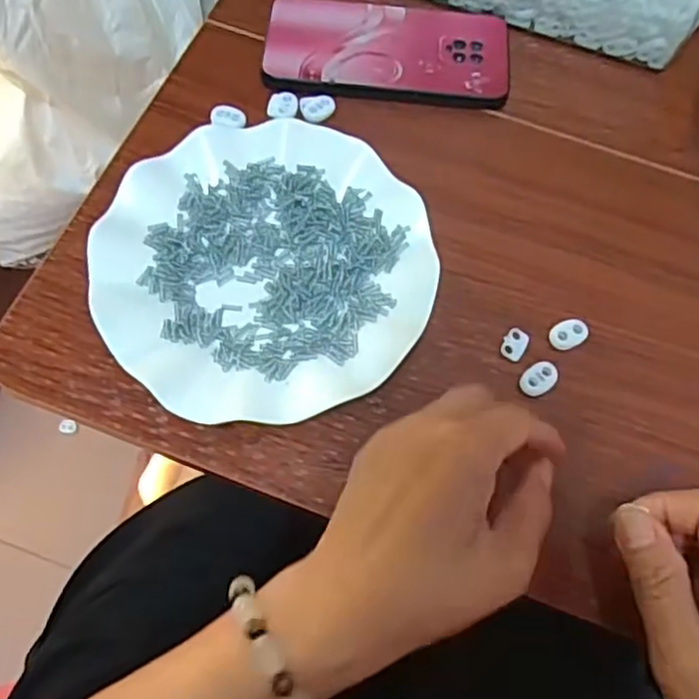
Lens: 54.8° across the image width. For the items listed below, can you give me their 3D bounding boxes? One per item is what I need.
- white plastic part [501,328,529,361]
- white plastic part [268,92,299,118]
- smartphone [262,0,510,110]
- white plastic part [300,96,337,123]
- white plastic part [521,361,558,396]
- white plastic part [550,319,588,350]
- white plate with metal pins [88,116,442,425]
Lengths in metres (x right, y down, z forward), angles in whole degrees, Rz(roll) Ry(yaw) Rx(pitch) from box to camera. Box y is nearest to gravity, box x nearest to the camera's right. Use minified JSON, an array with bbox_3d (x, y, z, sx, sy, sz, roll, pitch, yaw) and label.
[{"bbox_3d":[0.094,-0.003,0.382,0.013,0.004,0.019,33,69,11],"label":"white plastic part"},{"bbox_3d":[-0.043,-0.161,0.440,0.019,0.004,0.024,10,67,1],"label":"white plastic part"},{"bbox_3d":[0.026,-0.205,0.462,0.162,0.016,0.079,4,67,-2],"label":"smartphone"},{"bbox_3d":[-0.021,-0.159,0.442,0.022,0.004,0.021,-4,67,-5],"label":"white plastic part"},{"bbox_3d":[0.104,0.016,0.372,0.023,0.006,0.015,-36,73,-16],"label":"white plastic part"},{"bbox_3d":[0.125,-0.009,0.386,0.022,0.006,0.015,-28,71,-14],"label":"white plastic part"},{"bbox_3d":[-0.048,-0.047,0.381,0.182,0.028,0.179,1,67,-3],"label":"white plate with metal pins"}]

